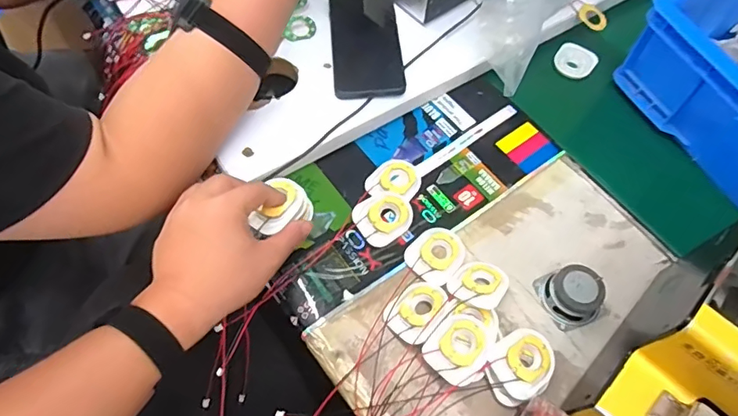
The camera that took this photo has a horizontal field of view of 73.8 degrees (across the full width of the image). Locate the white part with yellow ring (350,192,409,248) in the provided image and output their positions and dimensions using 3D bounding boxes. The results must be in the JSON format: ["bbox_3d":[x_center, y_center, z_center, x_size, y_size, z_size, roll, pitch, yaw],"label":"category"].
[{"bbox_3d":[0.014,0.010,0.492,0.054,0.011,0.050,1,61,-2],"label":"white part with yellow ring"}]

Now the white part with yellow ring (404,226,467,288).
[{"bbox_3d":[0.066,0.046,0.483,0.048,0.011,0.061,37,66,16],"label":"white part with yellow ring"}]

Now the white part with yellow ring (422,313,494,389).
[{"bbox_3d":[0.080,0.120,0.422,0.058,0.012,0.049,-40,70,-21],"label":"white part with yellow ring"}]

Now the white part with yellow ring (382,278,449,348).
[{"bbox_3d":[0.044,0.092,0.445,0.046,0.011,0.062,24,64,35],"label":"white part with yellow ring"}]

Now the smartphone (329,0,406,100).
[{"bbox_3d":[-0.004,-0.198,0.578,0.079,0.007,0.166,-3,61,-4],"label":"smartphone"}]

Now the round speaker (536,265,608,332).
[{"bbox_3d":[0.192,0.082,0.459,0.053,0.028,0.052,-15,63,-11],"label":"round speaker"}]

